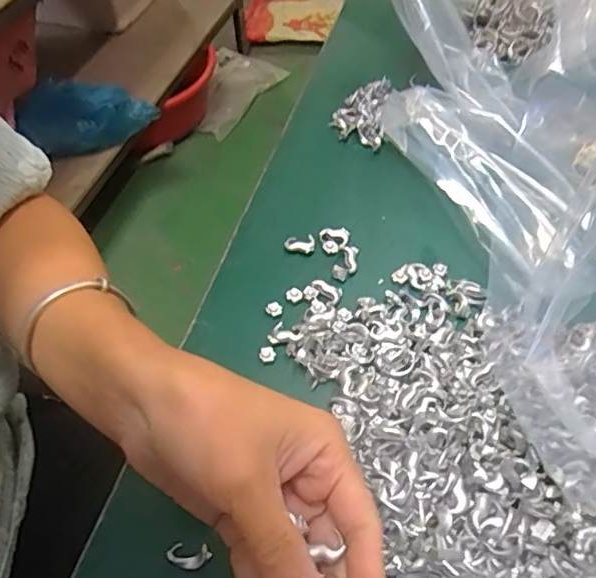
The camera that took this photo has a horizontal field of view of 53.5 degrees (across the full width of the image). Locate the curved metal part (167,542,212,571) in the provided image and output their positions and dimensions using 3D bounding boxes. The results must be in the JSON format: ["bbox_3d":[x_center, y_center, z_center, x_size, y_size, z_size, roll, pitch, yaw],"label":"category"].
[{"bbox_3d":[-0.050,0.123,0.272,0.019,0.005,0.010,-2,52,0],"label":"curved metal part"}]

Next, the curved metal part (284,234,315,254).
[{"bbox_3d":[0.001,-0.030,0.397,0.020,0.005,0.012,-3,52,-1],"label":"curved metal part"}]

